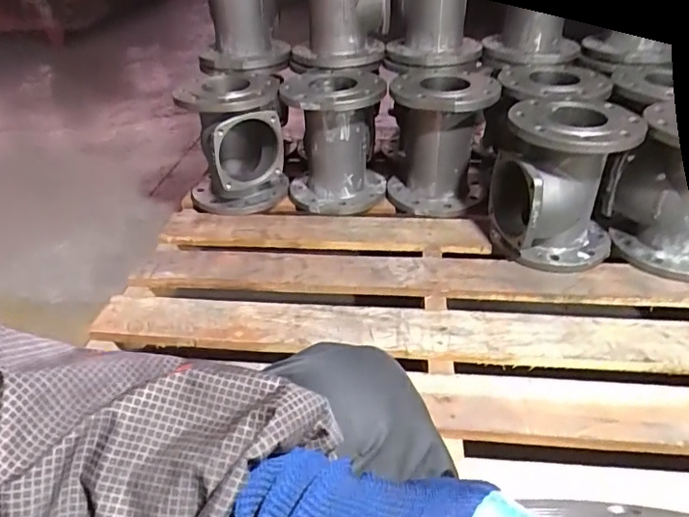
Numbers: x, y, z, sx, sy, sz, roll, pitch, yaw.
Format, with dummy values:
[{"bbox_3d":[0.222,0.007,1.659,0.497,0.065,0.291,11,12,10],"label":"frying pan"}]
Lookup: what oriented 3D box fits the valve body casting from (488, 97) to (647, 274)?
[{"bbox_3d":[0.367,-0.122,0.928,0.208,0.246,0.190,6,36,12],"label":"valve body casting"}]

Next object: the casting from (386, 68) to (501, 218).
[{"bbox_3d":[0.192,-0.234,1.096,0.196,0.263,0.198,4,35,9],"label":"casting"}]

